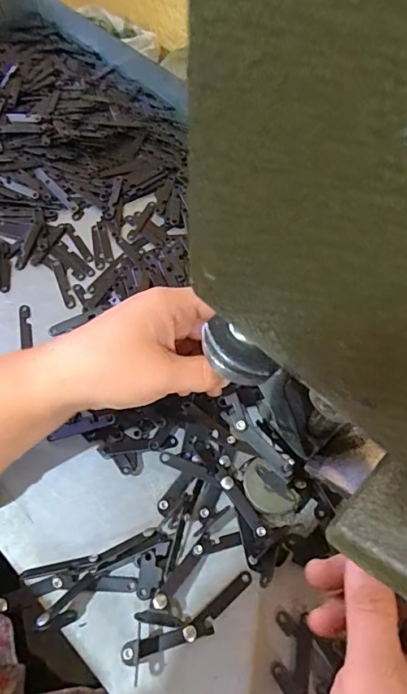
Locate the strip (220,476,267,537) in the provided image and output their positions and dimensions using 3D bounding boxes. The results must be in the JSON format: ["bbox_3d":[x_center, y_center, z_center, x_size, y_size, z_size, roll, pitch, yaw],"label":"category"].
[{"bbox_3d":[0.027,0.106,0.301,0.008,0.007,0.043,-34,68,-16],"label":"strip"}]

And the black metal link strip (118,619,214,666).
[{"bbox_3d":[-0.021,0.174,0.269,0.055,0.005,0.010,-15,64,-8],"label":"black metal link strip"}]

